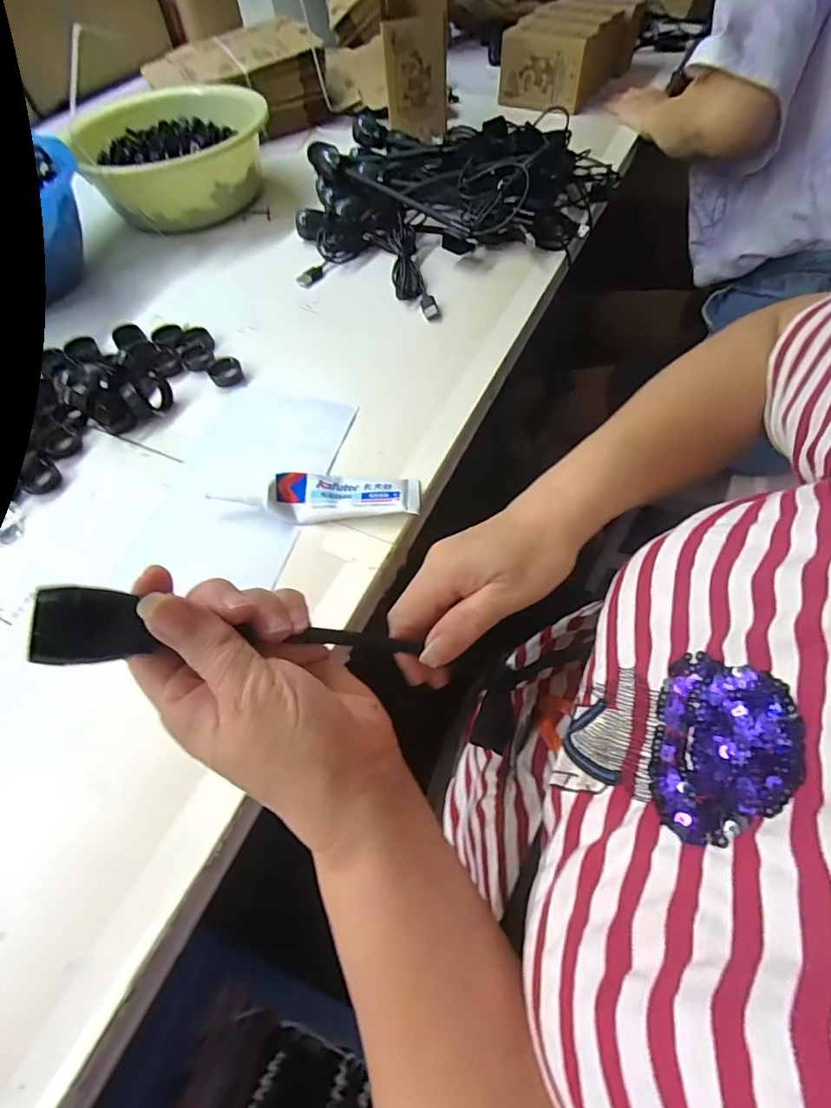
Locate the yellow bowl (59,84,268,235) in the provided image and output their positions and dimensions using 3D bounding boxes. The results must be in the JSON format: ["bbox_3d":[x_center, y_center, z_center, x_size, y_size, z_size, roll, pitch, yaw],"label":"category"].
[{"bbox_3d":[-0.280,-0.476,0.590,0.192,0.079,0.215,-27,60,-13],"label":"yellow bowl"}]

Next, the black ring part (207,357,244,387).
[{"bbox_3d":[-0.170,-0.163,0.440,0.028,0.010,0.033,-15,60,-7],"label":"black ring part"}]

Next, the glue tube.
[{"bbox_3d":[-0.066,-0.041,0.356,0.137,0.023,0.032,-1,59,2],"label":"glue tube"}]

